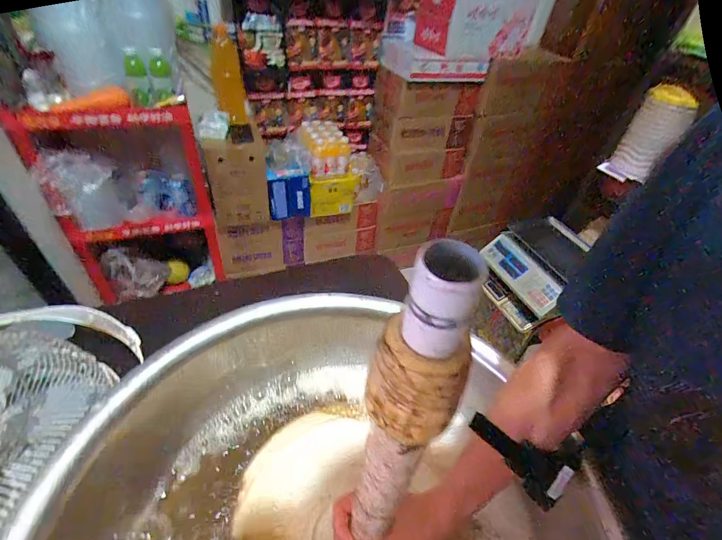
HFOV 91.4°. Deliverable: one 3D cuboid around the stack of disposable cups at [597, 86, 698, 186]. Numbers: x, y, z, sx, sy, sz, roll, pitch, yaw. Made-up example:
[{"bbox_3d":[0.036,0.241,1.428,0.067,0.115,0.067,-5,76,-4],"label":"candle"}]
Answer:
[{"bbox_3d":[0.860,-0.403,1.053,0.125,0.250,0.098,-13,46,-21],"label":"stack of disposable cups"}]

